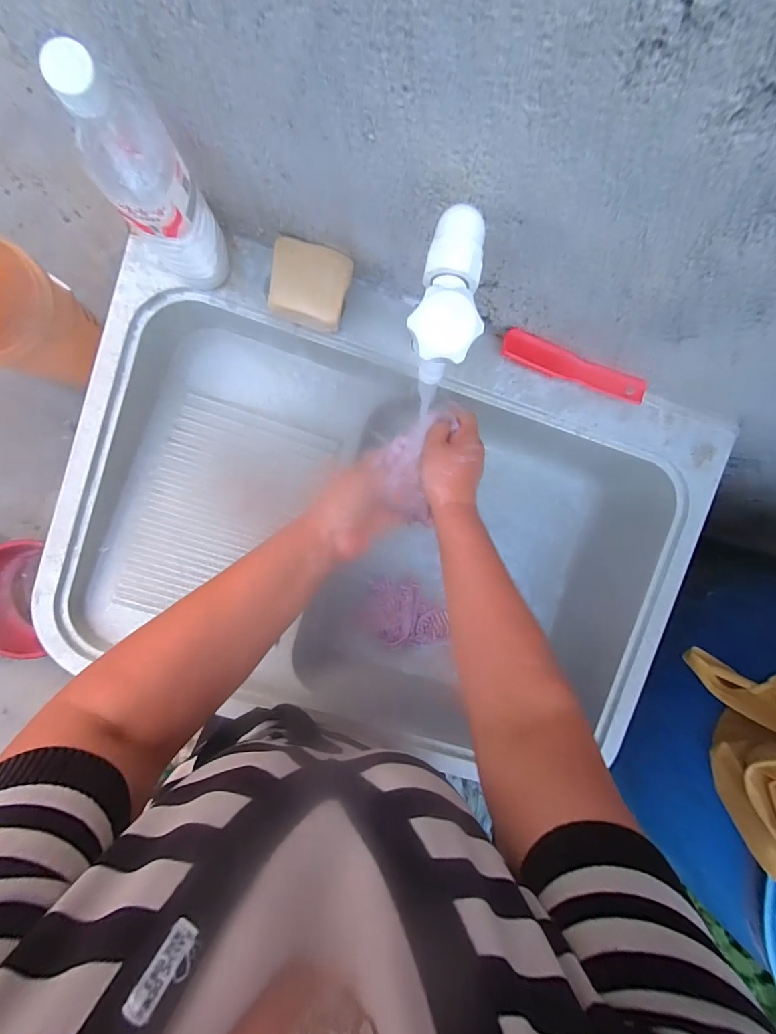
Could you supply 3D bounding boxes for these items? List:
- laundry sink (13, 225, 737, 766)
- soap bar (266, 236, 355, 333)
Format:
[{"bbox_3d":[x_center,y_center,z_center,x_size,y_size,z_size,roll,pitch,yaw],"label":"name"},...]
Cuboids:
[{"bbox_3d":[0.000,0.032,0.611,0.792,0.214,0.551,17,92,-6],"label":"laundry sink"},{"bbox_3d":[-0.090,-0.259,0.457,0.089,0.057,0.075,15,92,-6],"label":"soap bar"}]

